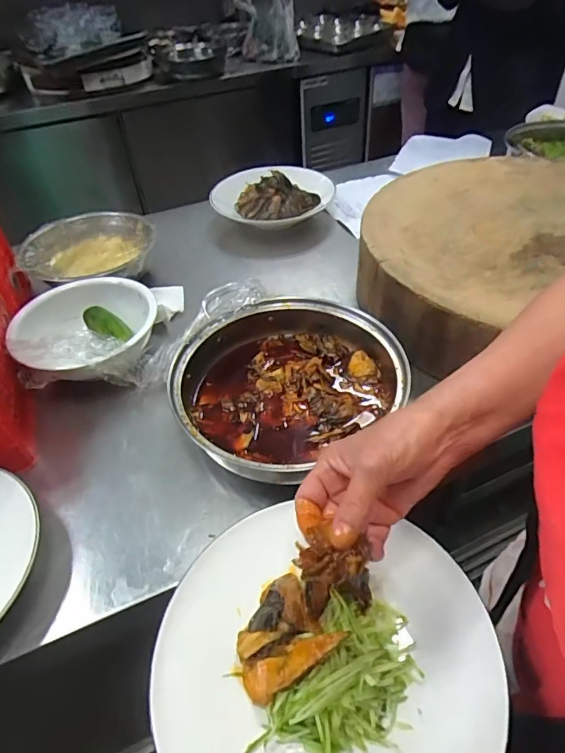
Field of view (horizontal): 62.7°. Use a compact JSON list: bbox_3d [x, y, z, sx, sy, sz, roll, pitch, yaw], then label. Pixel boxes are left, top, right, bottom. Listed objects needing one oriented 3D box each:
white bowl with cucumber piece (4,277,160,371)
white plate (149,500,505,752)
[{"bbox_3d":[-0.265,-0.059,0.633,0.176,0.068,0.177,-10,44,-6],"label":"white bowl with cucumber piece"},{"bbox_3d":[0.028,0.222,0.360,0.250,0.035,0.238,-2,44,2],"label":"white plate"}]

